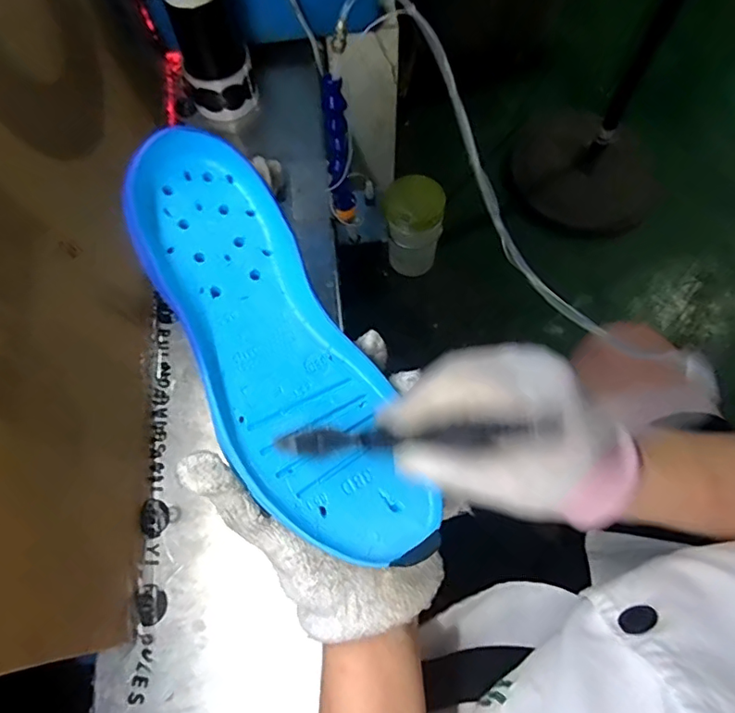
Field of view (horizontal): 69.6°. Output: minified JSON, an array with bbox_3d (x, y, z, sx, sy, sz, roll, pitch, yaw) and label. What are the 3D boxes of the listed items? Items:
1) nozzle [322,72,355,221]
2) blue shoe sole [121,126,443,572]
[{"bbox_3d":[-0.030,-0.211,0.559,0.024,0.153,0.020,-5,46,-1],"label":"nozzle"},{"bbox_3d":[-0.053,-0.003,0.293,0.083,0.024,0.256,-28,86,-9],"label":"blue shoe sole"}]

